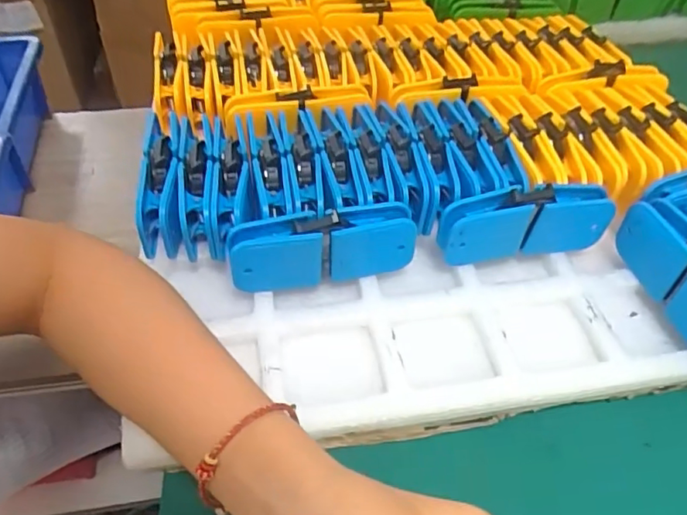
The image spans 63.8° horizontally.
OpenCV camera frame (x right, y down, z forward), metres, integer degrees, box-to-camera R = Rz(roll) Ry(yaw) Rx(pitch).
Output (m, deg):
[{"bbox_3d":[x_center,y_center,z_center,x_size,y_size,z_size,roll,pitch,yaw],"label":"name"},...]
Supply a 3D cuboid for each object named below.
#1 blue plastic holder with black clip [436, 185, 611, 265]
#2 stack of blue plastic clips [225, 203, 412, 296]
[{"bbox_3d":[0.121,-0.022,0.370,0.117,0.052,0.020,-9,48,-11],"label":"blue plastic holder with black clip"},{"bbox_3d":[-0.013,-0.005,0.347,0.112,0.052,0.021,-7,48,-9],"label":"stack of blue plastic clips"}]

